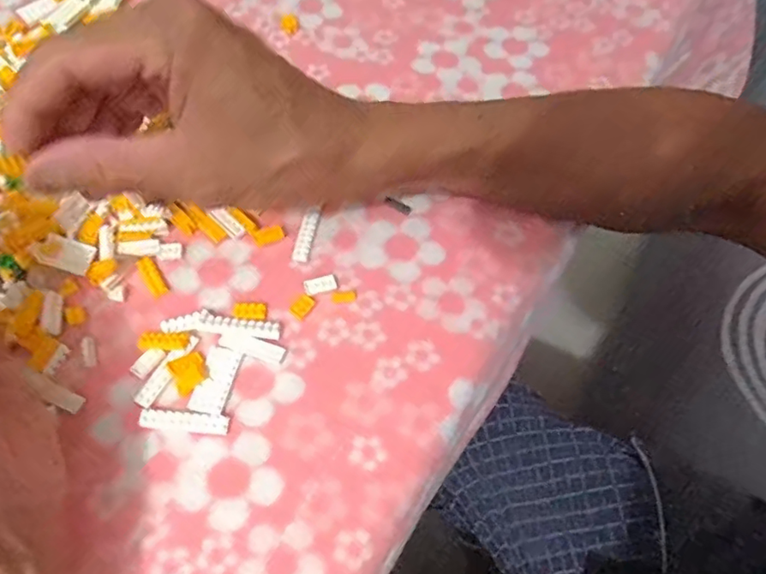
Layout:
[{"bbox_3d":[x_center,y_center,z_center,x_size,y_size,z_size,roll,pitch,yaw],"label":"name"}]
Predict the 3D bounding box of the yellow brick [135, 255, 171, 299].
[{"bbox_3d":[-0.120,-0.006,0.291,0.008,0.004,0.023,-30,68,-18],"label":"yellow brick"}]

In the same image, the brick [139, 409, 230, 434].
[{"bbox_3d":[-0.090,0.062,0.258,0.039,0.005,0.009,4,62,-1],"label":"brick"}]

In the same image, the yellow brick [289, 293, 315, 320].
[{"bbox_3d":[-0.041,0.009,0.289,0.009,0.004,0.013,37,66,15],"label":"yellow brick"}]

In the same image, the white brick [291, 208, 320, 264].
[{"bbox_3d":[-0.042,-0.028,0.308,0.009,0.004,0.030,13,62,3],"label":"white brick"}]

